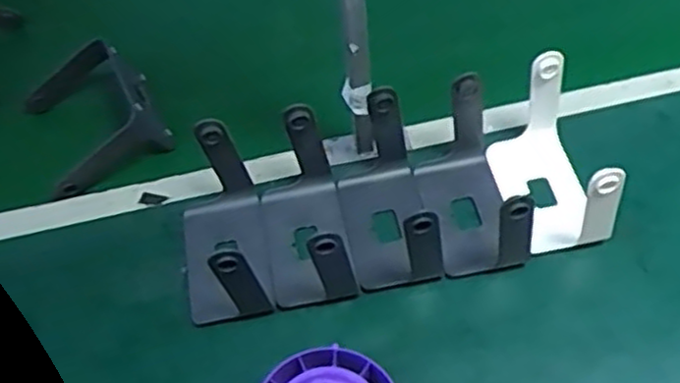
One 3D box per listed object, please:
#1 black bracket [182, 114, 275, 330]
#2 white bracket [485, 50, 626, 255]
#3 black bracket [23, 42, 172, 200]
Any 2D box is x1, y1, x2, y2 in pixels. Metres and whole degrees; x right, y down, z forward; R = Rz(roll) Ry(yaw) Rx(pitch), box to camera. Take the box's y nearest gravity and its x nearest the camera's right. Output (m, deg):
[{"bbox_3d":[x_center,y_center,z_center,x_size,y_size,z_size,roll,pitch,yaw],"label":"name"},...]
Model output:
[{"bbox_3d":[-0.124,0.031,0.711,0.086,0.119,0.155,-12,53,-3],"label":"black bracket"},{"bbox_3d":[0.209,-0.038,0.727,0.088,0.124,0.169,-7,53,1],"label":"white bracket"},{"bbox_3d":[-0.291,-0.093,0.849,0.138,0.066,0.154,-25,55,-13],"label":"black bracket"}]

